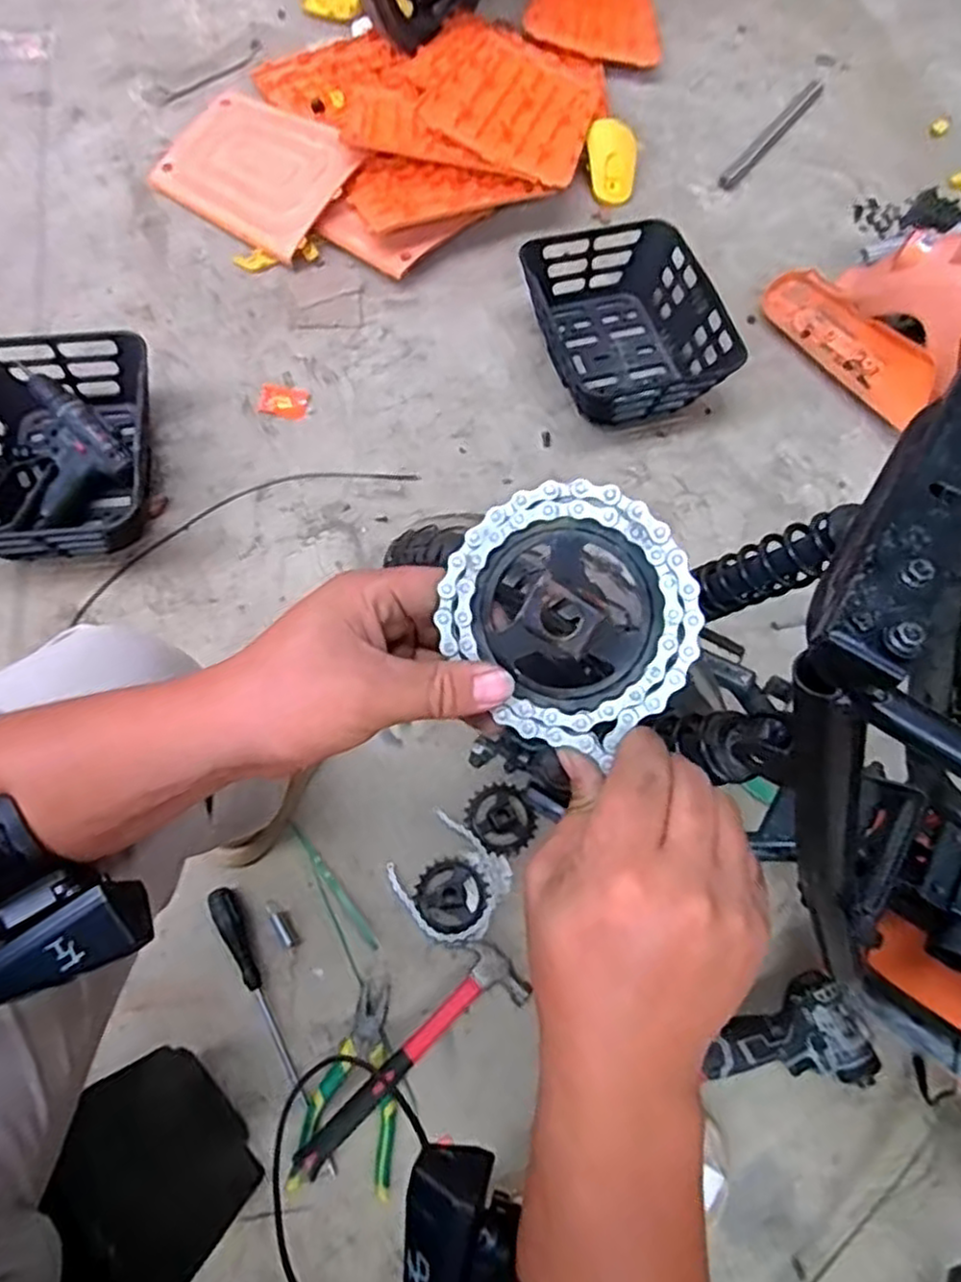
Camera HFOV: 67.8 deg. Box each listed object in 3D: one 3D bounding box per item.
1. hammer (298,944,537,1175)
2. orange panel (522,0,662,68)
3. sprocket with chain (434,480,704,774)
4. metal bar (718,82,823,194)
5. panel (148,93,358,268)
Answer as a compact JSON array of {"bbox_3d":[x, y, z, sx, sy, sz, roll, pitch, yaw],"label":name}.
[{"bbox_3d":[-0.072,0.433,0.740,0.273,0.034,0.079,-38,75,-17],"label":"hammer"},{"bbox_3d":[0.228,-1.247,1.410,0.262,0.031,0.305,10,64,-1],"label":"orange panel"},{"bbox_3d":[0.035,-0.011,0.289,0.097,0.021,0.103,1,95,13],"label":"sprocket with chain"},{"bbox_3d":[0.551,-0.953,1.335,0.035,0.014,0.386,37,70,11],"label":"metal bar"},{"bbox_3d":[-0.377,-0.793,1.193,0.324,0.024,0.240,36,83,17],"label":"panel"}]

